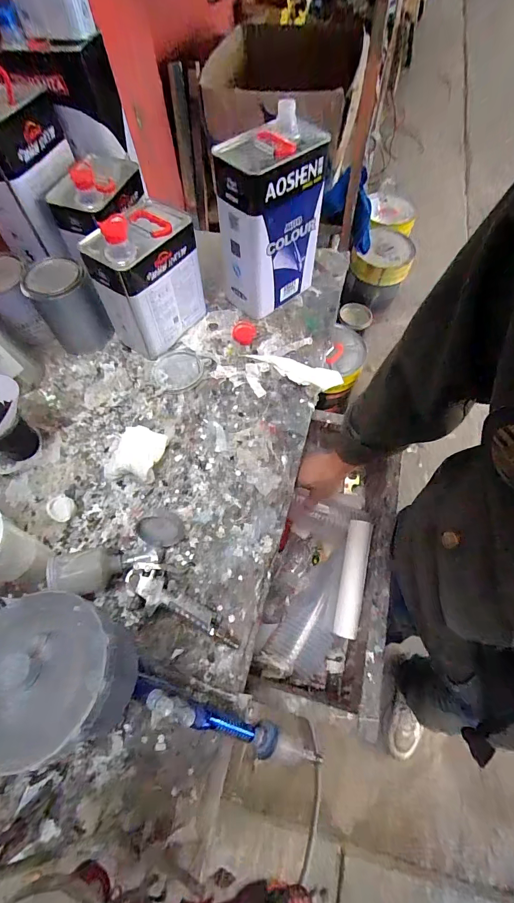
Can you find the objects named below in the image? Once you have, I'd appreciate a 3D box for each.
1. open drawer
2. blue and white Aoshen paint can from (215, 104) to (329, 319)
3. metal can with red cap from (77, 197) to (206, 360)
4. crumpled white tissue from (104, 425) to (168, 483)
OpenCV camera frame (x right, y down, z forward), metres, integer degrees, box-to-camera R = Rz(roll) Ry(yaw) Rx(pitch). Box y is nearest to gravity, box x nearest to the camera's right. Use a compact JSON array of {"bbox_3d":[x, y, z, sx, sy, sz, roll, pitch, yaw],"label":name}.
[{"bbox_3d":[0.137,0.177,0.661,0.168,0.163,0.469,13,64,8],"label":"open drawer"},{"bbox_3d":[0.027,-0.408,0.671,0.176,0.263,0.110,-39,68,-17],"label":"blue and white Aoshen paint can"},{"bbox_3d":[-0.188,-0.304,0.642,0.107,0.217,0.168,26,66,14],"label":"metal can with red cap"},{"bbox_3d":[-0.191,0.000,0.574,0.088,0.050,0.087,11,63,7],"label":"crumpled white tissue"}]

